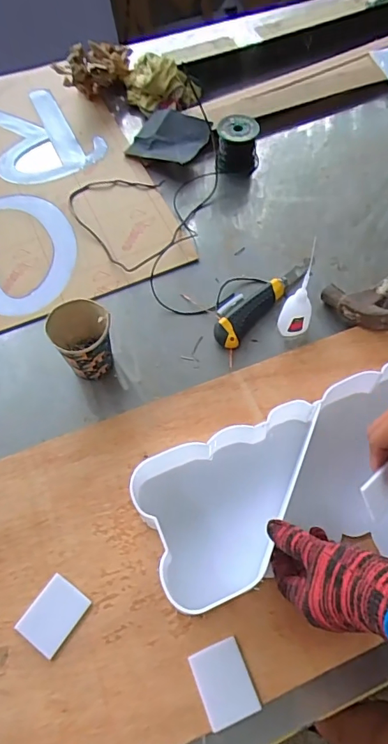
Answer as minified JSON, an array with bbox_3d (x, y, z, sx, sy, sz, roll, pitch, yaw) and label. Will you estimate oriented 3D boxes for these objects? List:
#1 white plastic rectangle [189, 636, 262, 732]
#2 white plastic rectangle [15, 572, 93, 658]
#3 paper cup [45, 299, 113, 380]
[{"bbox_3d":[0.029,0.296,0.448,0.050,0.005,0.064,-19,62,-11],"label":"white plastic rectangle"},{"bbox_3d":[-0.143,0.247,0.479,0.051,0.004,0.063,31,65,17],"label":"white plastic rectangle"},{"bbox_3d":[-0.141,-0.040,0.606,0.070,0.088,0.078,-31,65,-17],"label":"paper cup"}]

